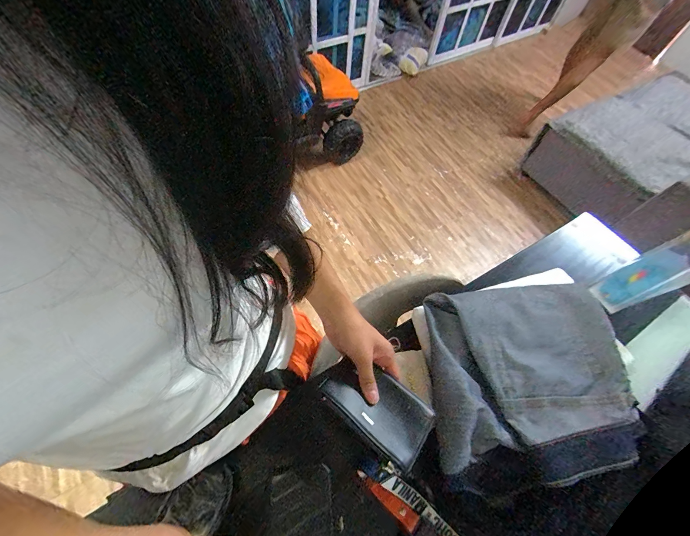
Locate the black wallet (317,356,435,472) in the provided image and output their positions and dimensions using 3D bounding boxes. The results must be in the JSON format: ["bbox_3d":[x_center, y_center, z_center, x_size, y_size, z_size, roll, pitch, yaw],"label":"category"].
[{"bbox_3d":[0.036,0.163,0.361,0.126,0.020,0.081,37,44,15],"label":"black wallet"}]

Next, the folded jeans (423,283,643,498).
[{"bbox_3d":[0.261,0.148,0.432,0.289,0.037,0.256,-4,60,-6],"label":"folded jeans"}]

